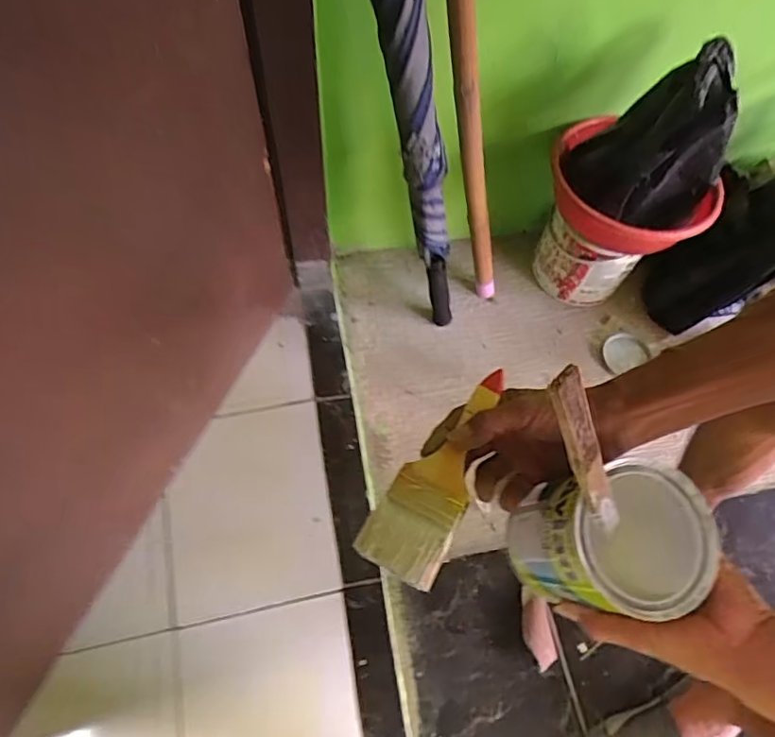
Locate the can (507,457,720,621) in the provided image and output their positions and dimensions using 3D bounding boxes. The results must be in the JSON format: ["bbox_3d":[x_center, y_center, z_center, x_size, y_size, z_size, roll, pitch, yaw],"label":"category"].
[{"bbox_3d":[0.165,0.133,0.427,0.118,0.098,0.092,-1,63,-4],"label":"can"}]

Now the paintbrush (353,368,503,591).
[{"bbox_3d":[0.043,0.073,0.439,0.058,0.018,0.174,28,66,10],"label":"paintbrush"}]

